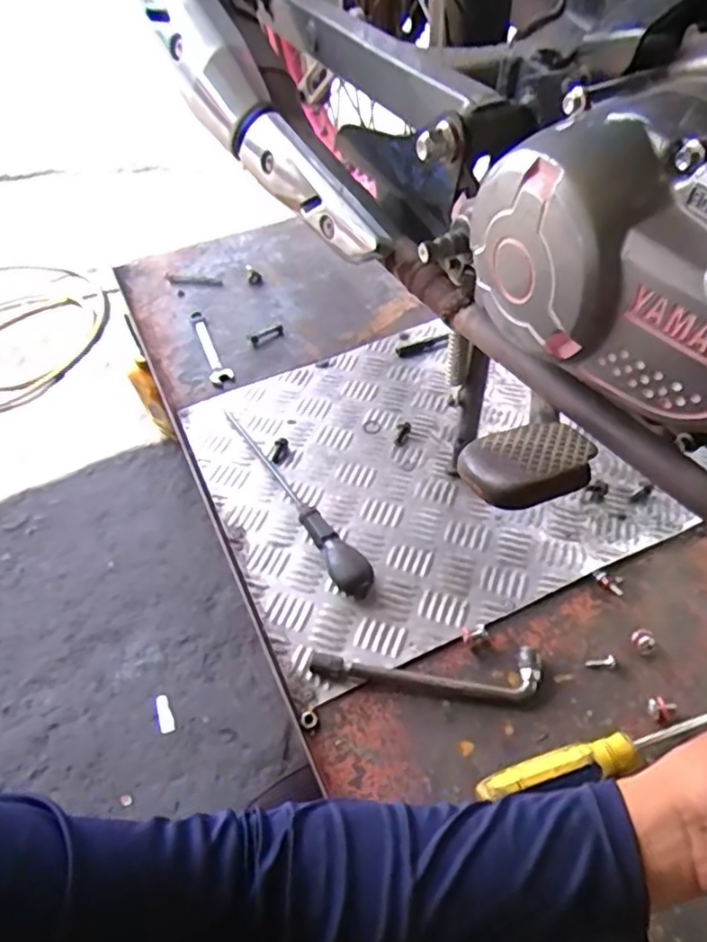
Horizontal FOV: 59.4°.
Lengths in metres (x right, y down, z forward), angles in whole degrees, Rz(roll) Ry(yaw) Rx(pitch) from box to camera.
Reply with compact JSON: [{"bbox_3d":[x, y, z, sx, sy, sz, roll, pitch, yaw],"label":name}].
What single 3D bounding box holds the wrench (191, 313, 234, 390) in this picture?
[{"bbox_3d":[-0.192,-0.168,0.817,0.028,0.011,0.183,-20,50,-12],"label":"wrench"}]

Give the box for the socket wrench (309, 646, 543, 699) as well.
[{"bbox_3d":[0.057,0.157,0.498,0.180,0.017,0.035,3,49,8],"label":"socket wrench"}]

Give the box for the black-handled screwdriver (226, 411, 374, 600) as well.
[{"bbox_3d":[-0.059,0.018,0.626,0.033,0.028,0.276,-25,51,-16],"label":"black-handled screwdriver"}]

